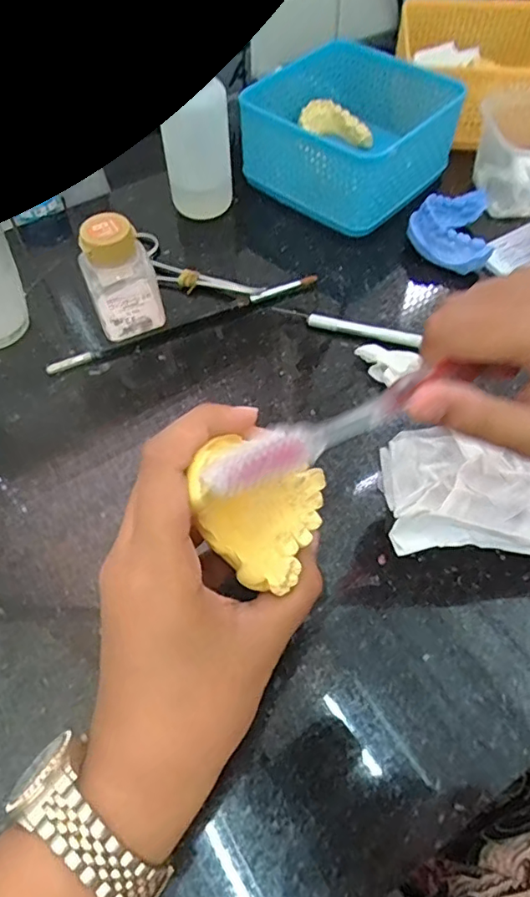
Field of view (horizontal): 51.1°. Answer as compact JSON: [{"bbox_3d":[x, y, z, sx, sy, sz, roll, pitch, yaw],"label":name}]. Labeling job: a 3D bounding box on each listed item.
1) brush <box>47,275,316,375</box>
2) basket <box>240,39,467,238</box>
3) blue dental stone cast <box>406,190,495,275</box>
[{"bbox_3d":[-0.051,-0.085,0.373,0.190,0.008,0.012,-23,61,-13],"label":"brush"},{"bbox_3d":[0.061,-0.240,0.435,0.129,0.064,0.114,36,65,21],"label":"basket"},{"bbox_3d":[0.134,-0.160,0.403,0.057,0.031,0.064,11,59,7],"label":"blue dental stone cast"}]

